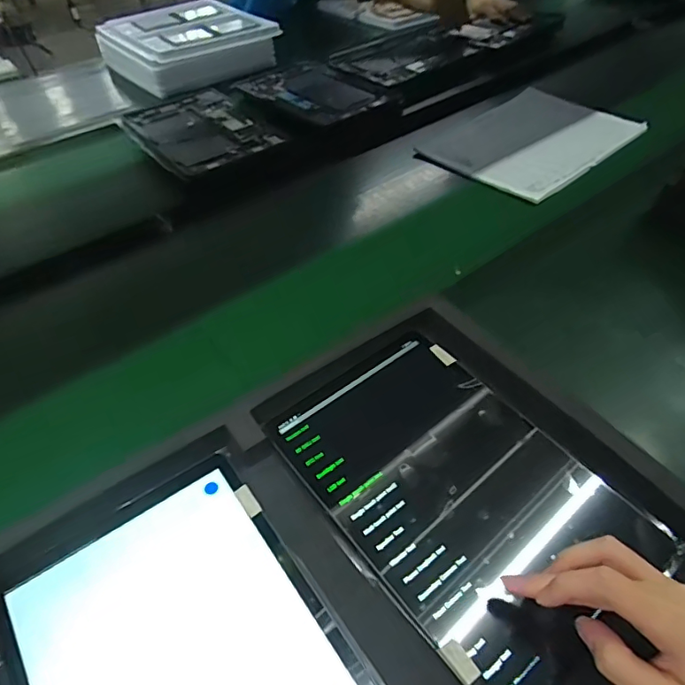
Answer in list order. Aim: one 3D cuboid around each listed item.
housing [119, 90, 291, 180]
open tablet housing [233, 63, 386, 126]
[{"bbox_3d":[-0.216,-0.320,0.782,0.166,0.008,0.241,-28,51,-24],"label":"housing"},{"bbox_3d":[-0.050,-0.415,0.856,0.150,0.014,0.246,-32,53,-27],"label":"open tablet housing"}]

